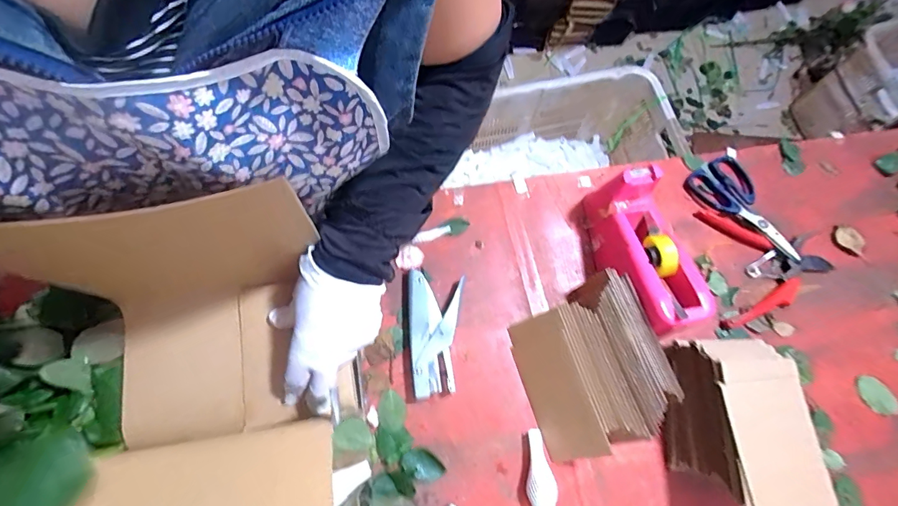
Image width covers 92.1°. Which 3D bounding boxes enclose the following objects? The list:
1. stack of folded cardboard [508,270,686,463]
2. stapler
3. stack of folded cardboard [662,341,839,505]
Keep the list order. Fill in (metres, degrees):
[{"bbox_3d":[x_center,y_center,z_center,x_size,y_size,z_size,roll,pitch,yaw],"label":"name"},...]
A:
[{"bbox_3d":[0.164,0.130,0.504,0.149,0.080,0.177,-16,74,-7],"label":"stack of folded cardboard"},{"bbox_3d":[-0.019,0.098,0.528,0.066,0.026,0.145,2,73,-2],"label":"stapler"},{"bbox_3d":[0.313,0.193,0.478,0.112,0.106,0.187,0,73,-2],"label":"stack of folded cardboard"}]

